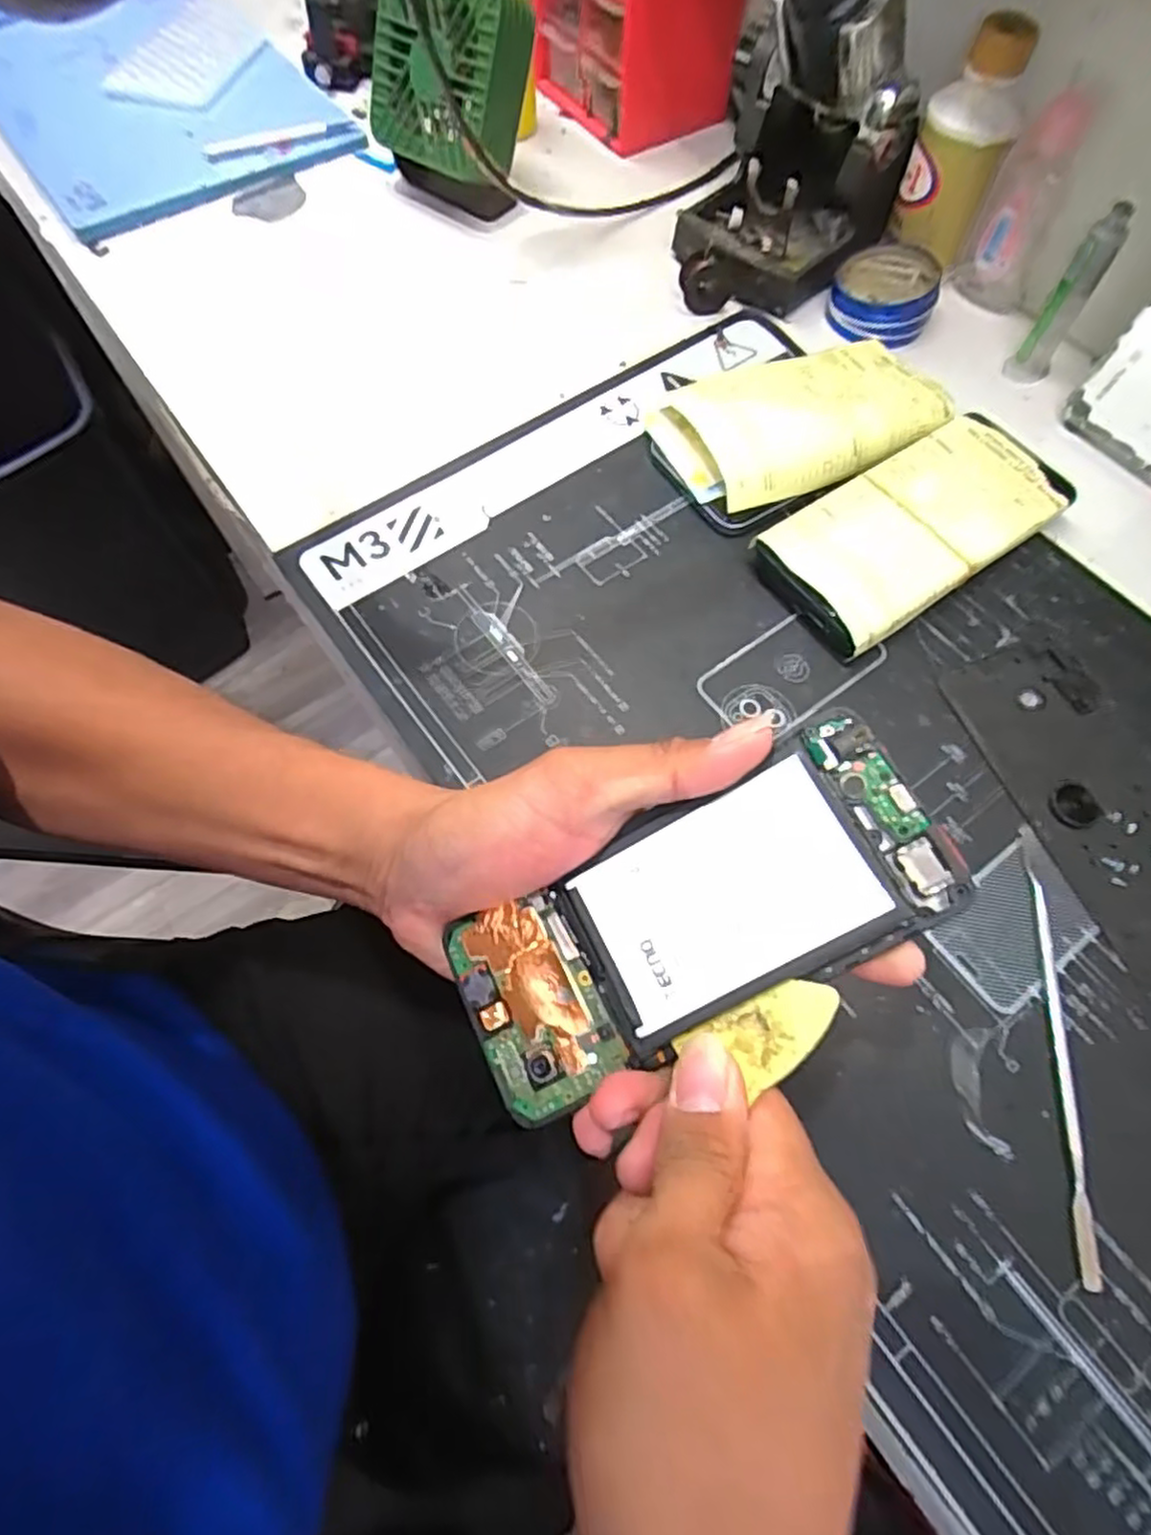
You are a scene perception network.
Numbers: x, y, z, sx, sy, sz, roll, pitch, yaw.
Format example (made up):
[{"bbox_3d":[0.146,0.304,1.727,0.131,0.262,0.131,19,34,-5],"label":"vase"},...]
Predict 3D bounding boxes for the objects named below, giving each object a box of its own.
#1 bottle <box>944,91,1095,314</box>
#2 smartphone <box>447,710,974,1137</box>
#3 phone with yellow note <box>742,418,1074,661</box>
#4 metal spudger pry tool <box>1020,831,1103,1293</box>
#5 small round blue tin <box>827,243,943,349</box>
[{"bbox_3d":[0.267,-0.333,0.430,0.044,0.098,0.034,24,70,12],"label":"bottle"},{"bbox_3d":[0.036,0.049,0.228,0.158,0.007,0.066,-30,68,8],"label":"smartphone"},{"bbox_3d":[0.172,-0.122,0.365,0.160,0.024,0.077,-32,70,-13],"label":"phone with yellow note"},{"bbox_3d":[0.187,0.104,0.275,0.008,0.006,0.161,6,66,4],"label":"metal spudger pry tool"},{"bbox_3d":[0.195,-0.300,0.451,0.062,0.030,0.060,0,66,1],"label":"small round blue tin"}]

